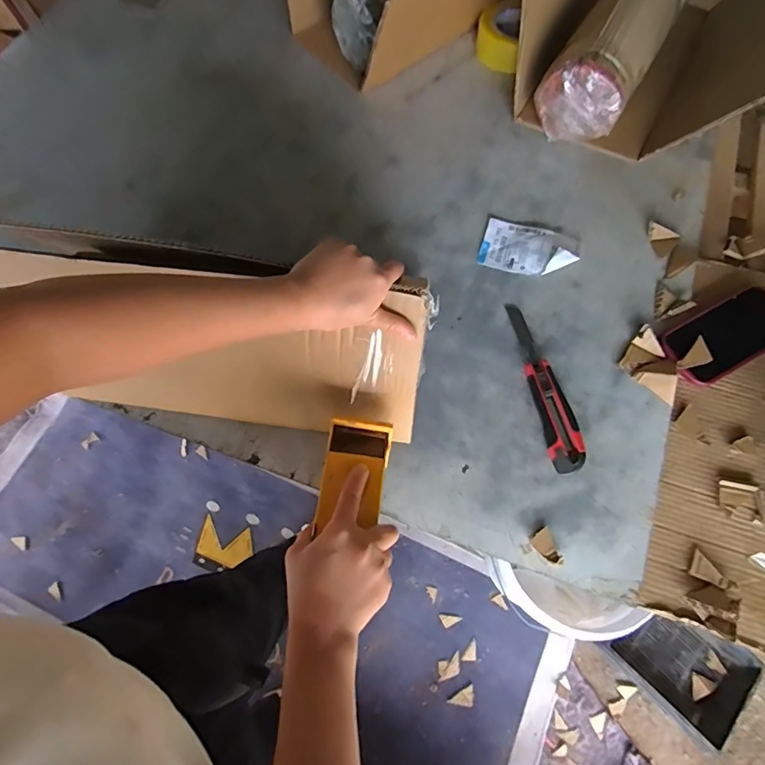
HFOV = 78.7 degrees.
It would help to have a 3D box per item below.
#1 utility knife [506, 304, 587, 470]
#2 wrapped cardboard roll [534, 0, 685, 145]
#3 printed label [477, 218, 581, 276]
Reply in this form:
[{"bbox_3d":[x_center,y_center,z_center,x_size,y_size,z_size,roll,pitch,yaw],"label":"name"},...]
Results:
[{"bbox_3d":[0.193,-0.002,0.560,0.037,0.016,0.220,-10,68,-1],"label":"utility knife"},{"bbox_3d":[0.347,-0.499,0.693,0.117,0.131,0.313,31,73,14],"label":"wrapped cardboard roll"},{"bbox_3d":[0.198,-0.183,0.630,0.124,0.024,0.076,17,70,9],"label":"printed label"}]

